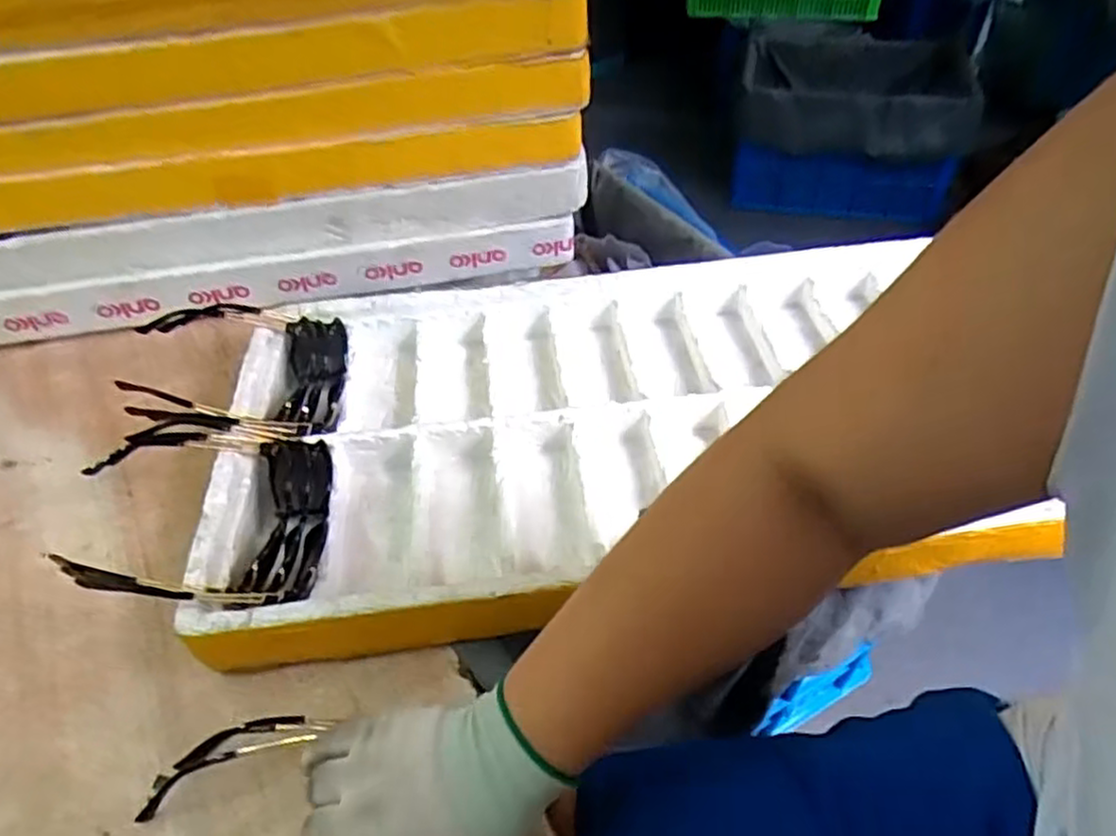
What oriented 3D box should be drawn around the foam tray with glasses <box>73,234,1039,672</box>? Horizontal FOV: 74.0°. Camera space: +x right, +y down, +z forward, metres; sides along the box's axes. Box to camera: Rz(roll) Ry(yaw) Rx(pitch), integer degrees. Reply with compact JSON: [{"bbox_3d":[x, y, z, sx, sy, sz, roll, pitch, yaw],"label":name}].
[{"bbox_3d":[0.021,0.001,0.639,0.696,0.070,0.361,-8,45,-3],"label":"foam tray with glasses"}]

